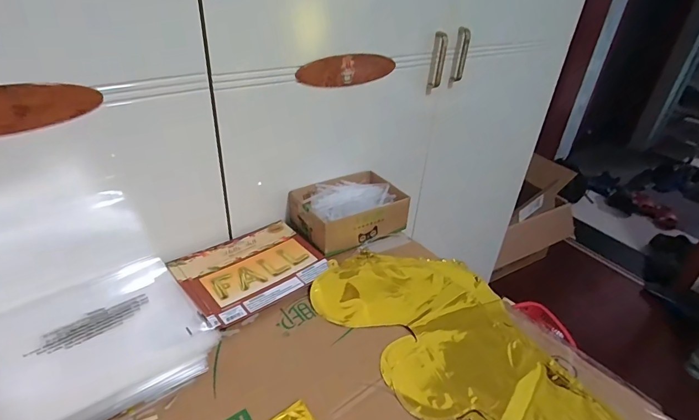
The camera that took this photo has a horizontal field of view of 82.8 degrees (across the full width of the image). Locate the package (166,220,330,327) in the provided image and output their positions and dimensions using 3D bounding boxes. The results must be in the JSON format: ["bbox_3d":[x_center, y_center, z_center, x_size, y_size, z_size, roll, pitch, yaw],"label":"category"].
[{"bbox_3d":[-0.152,0.087,0.618,0.201,0.015,0.166,-22,42,-35],"label":"package"}]

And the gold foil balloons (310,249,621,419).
[{"bbox_3d":[0.155,0.184,0.513,0.227,0.012,0.452,-19,40,-32],"label":"gold foil balloons"}]

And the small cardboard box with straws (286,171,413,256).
[{"bbox_3d":[0.001,-0.003,0.725,0.190,0.062,0.148,-20,40,-33],"label":"small cardboard box with straws"}]

